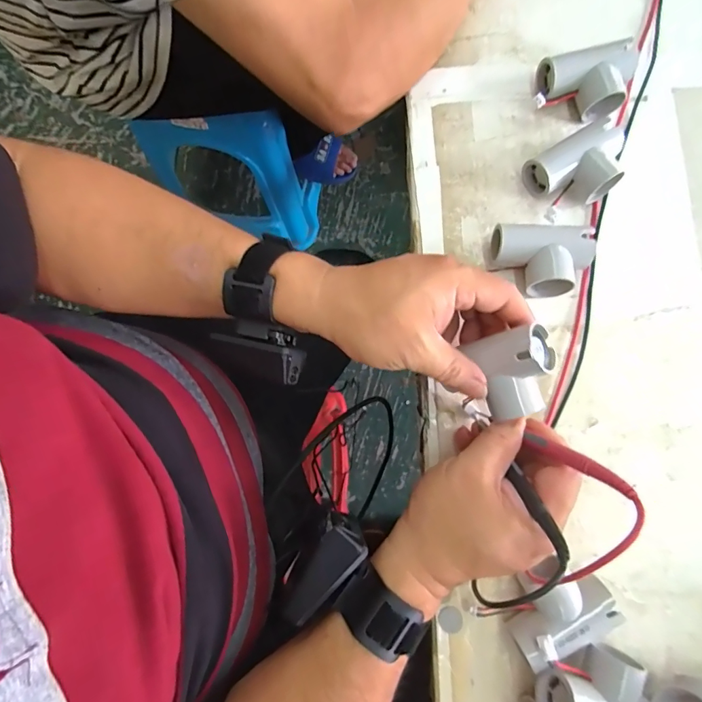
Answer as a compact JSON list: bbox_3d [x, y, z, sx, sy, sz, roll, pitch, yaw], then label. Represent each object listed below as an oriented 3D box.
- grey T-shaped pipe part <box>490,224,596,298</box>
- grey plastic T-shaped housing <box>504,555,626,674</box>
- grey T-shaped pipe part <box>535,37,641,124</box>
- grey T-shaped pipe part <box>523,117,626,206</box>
[{"bbox_3d":[0.153,-0.074,0.333,0.078,0.034,0.050,7,82,3],"label":"grey T-shaped pipe part"},{"bbox_3d":[0.145,0.182,0.297,0.071,0.034,0.050,-27,82,-3],"label":"grey plastic T-shaped housing"},{"bbox_3d":[0.204,-0.231,0.355,0.076,0.031,0.049,-3,81,1],"label":"grey T-shaped pipe part"},{"bbox_3d":[0.194,-0.153,0.344,0.078,0.032,0.051,-26,82,-2],"label":"grey T-shaped pipe part"}]

